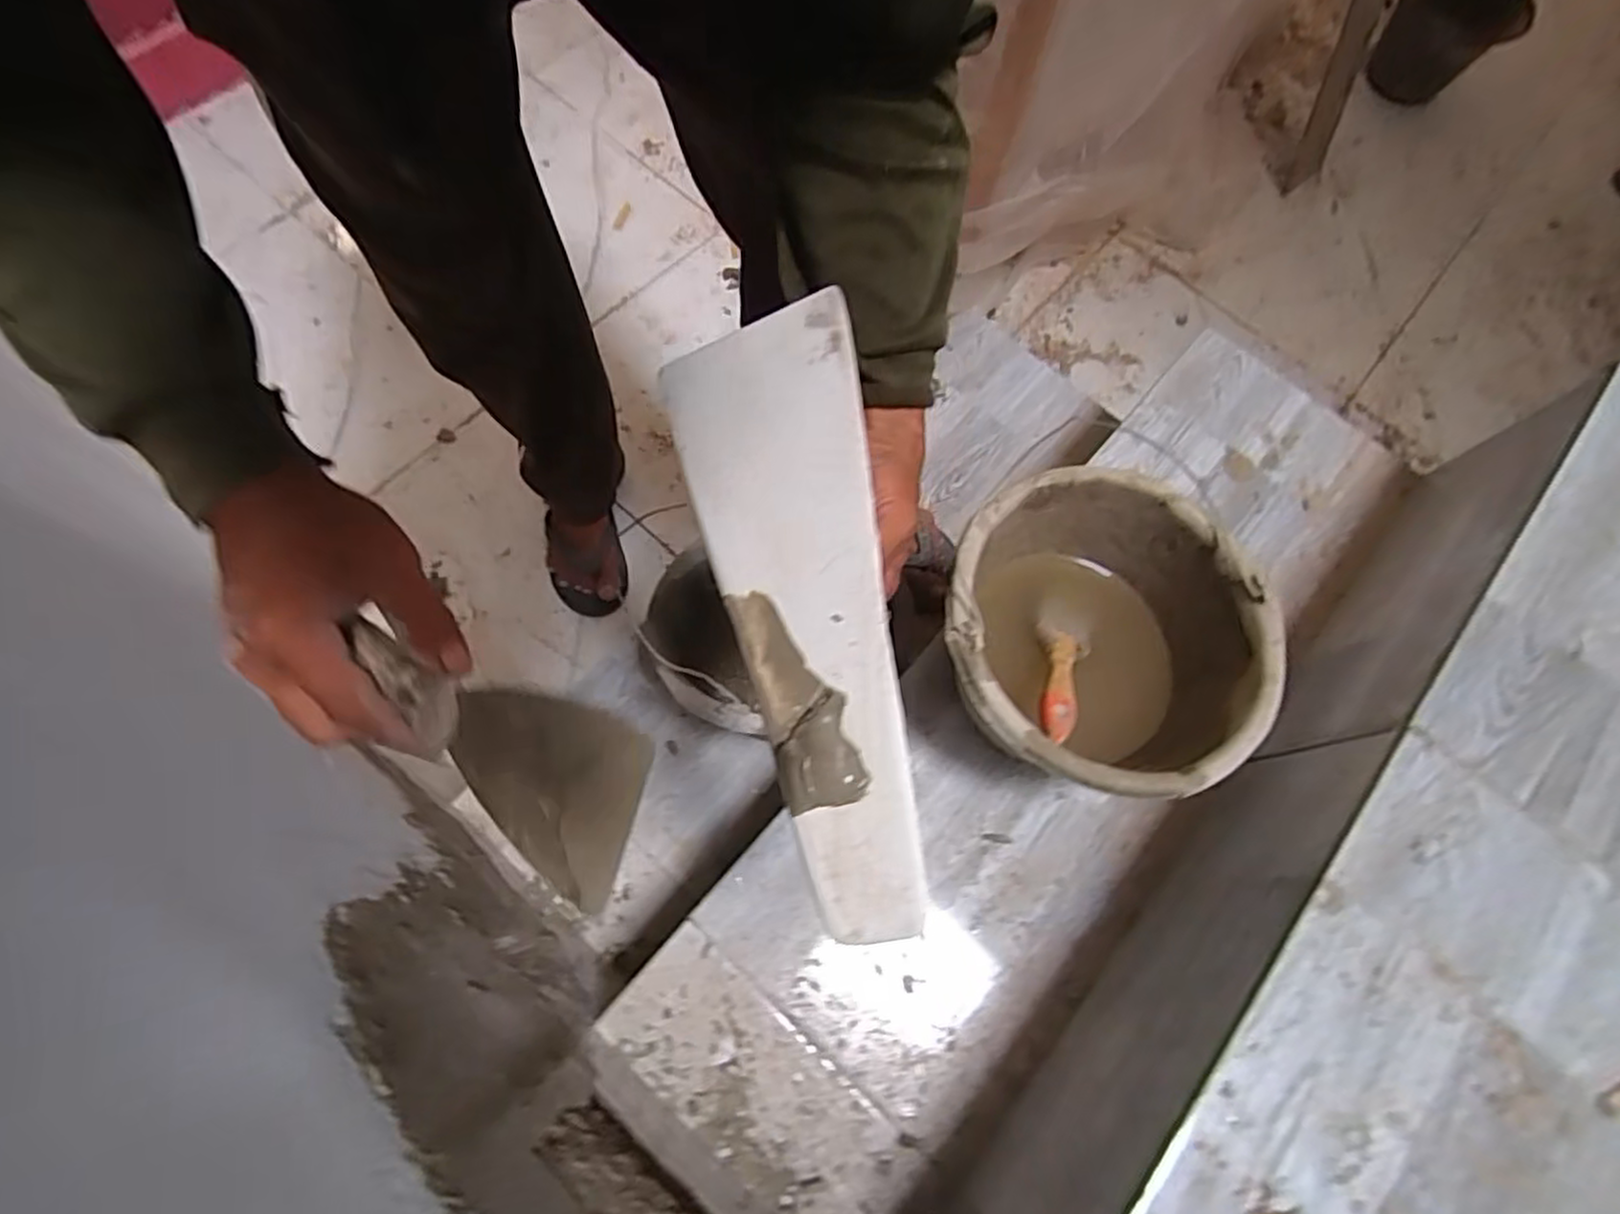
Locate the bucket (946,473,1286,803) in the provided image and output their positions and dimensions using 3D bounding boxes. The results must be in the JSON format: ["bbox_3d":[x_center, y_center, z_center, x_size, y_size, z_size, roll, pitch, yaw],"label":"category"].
[{"bbox_3d":[0.211,0.034,0.590,0.223,0.168,0.229,1,70,-3],"label":"bucket"}]

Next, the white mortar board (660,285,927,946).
[{"bbox_3d":[-0.011,-0.002,0.339,0.090,0.011,0.286,-14,74,19],"label":"white mortar board"}]

